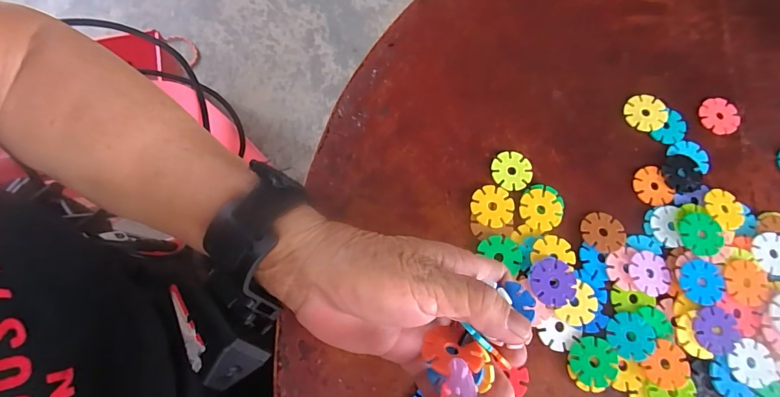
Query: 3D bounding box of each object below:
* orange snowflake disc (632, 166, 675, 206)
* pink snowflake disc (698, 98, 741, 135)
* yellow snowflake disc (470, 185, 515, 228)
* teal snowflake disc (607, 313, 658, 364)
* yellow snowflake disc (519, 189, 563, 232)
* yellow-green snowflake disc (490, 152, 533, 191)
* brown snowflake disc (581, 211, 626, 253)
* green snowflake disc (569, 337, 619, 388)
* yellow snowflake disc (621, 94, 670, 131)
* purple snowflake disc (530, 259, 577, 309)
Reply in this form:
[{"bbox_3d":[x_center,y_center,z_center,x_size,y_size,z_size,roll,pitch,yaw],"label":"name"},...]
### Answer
[{"bbox_3d":[0.205,-0.009,0.307,0.026,0.004,0.031,-24,77,-8],"label":"orange snowflake disc"},{"bbox_3d":[0.276,-0.069,0.329,0.030,0.004,0.032,0,75,-1],"label":"pink snowflake disc"},{"bbox_3d":[0.077,0.006,0.297,0.032,0.004,0.031,0,75,-1],"label":"yellow snowflake disc"},{"bbox_3d":[0.168,0.095,0.273,0.031,0.004,0.030,0,75,-1],"label":"teal snowflake disc"},{"bbox_3d":[0.114,0.008,0.298,0.031,0.004,0.030,0,75,-1],"label":"yellow snowflake disc"},{"bbox_3d":[0.095,-0.022,0.306,0.030,0.004,0.030,0,75,-1],"label":"yellow-green snowflake disc"},{"bbox_3d":[0.160,0.025,0.295,0.032,0.005,0.031,0,75,-1],"label":"brown snowflake disc"},{"bbox_3d":[0.140,0.112,0.270,0.031,0.004,0.031,0,75,-1],"label":"green snowflake disc"},{"bbox_3d":[0.210,-0.070,0.323,0.033,0.004,0.030,-1,80,6],"label":"yellow snowflake disc"},{"bbox_3d":[0.115,0.060,0.277,0.033,0.004,0.032,2,75,-6],"label":"purple snowflake disc"}]

